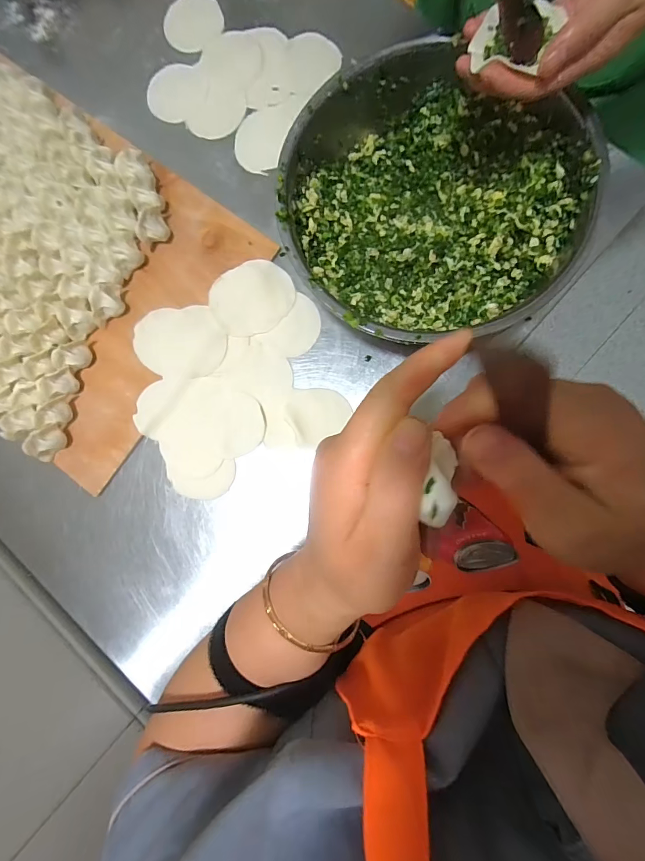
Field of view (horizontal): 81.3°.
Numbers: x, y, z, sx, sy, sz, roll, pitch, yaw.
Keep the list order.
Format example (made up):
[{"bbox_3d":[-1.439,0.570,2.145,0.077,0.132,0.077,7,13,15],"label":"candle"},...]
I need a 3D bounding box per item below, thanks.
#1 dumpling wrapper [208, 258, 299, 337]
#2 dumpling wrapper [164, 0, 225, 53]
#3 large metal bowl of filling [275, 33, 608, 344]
[{"bbox_3d":[-0.079,-0.148,0.424,0.092,0.011,0.076,-20,84,4],"label":"dumpling wrapper"},{"bbox_3d":[-0.160,-0.504,0.463,0.072,0.004,0.074,-40,83,2],"label":"dumpling wrapper"},{"bbox_3d":[0.101,-0.208,0.372,0.263,0.089,0.254,0,86,6],"label":"large metal bowl of filling"}]

